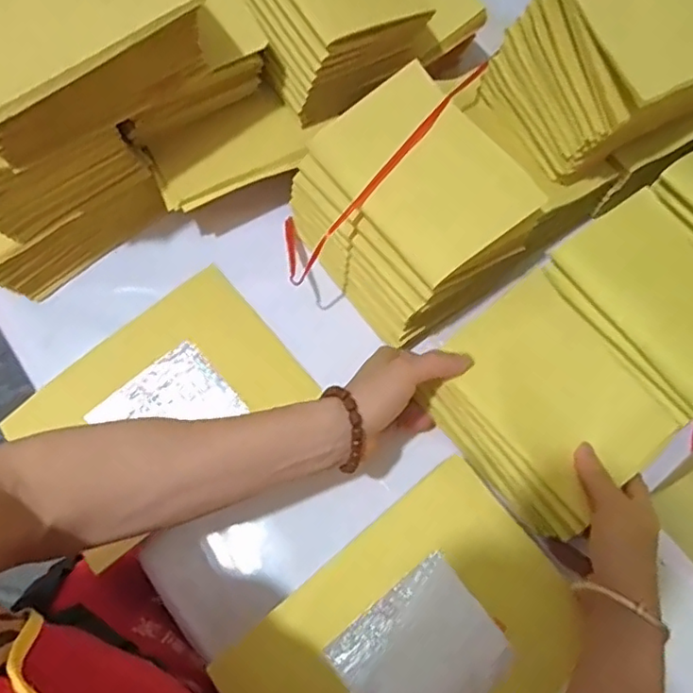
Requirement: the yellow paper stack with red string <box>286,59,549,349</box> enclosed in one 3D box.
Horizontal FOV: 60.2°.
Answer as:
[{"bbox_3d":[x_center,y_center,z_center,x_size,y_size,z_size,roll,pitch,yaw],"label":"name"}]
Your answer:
[{"bbox_3d":[0.049,-0.113,0.498,0.162,0.118,0.181,-43,78,-14],"label":"yellow paper stack with red string"}]

